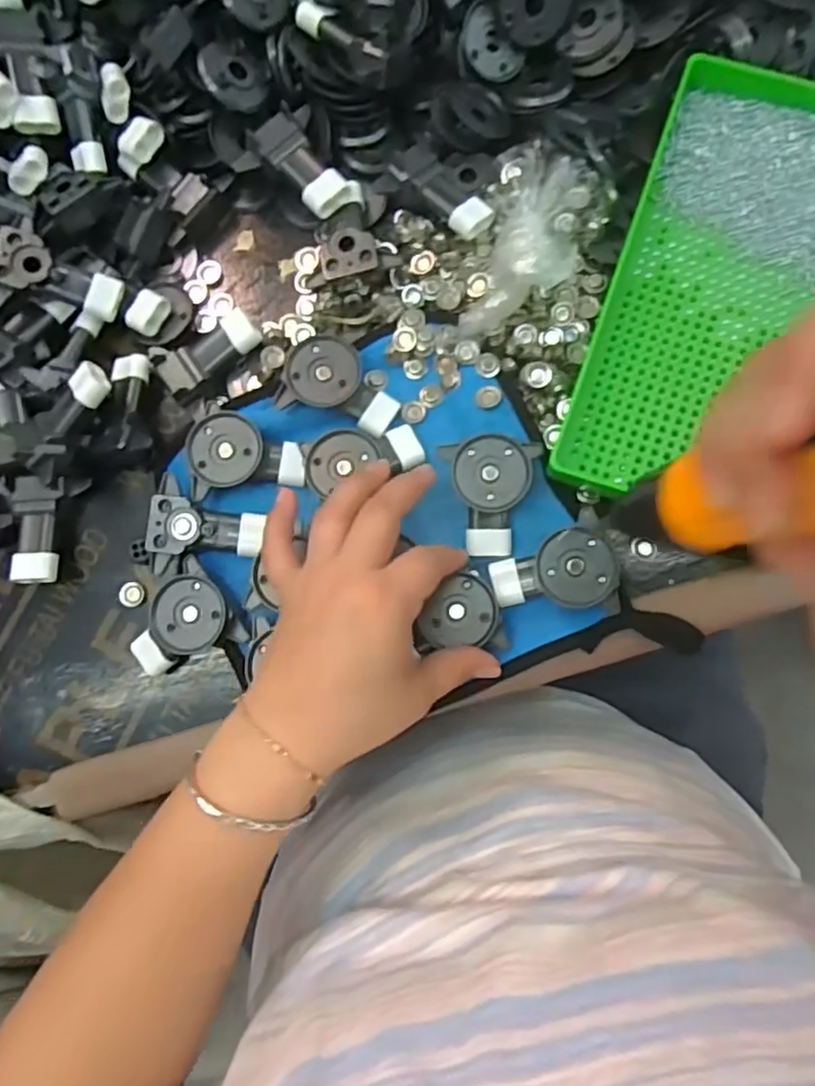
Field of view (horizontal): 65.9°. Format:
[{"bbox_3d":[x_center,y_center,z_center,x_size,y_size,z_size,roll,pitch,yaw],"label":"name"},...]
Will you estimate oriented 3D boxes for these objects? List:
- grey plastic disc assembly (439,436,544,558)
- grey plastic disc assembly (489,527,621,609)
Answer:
[{"bbox_3d":[0.043,-0.027,0.350,0.053,0.020,0.065,8,85,4],"label":"grey plastic disc assembly"},{"bbox_3d":[0.079,0.014,0.340,0.063,0.018,0.040,-2,84,3],"label":"grey plastic disc assembly"}]

